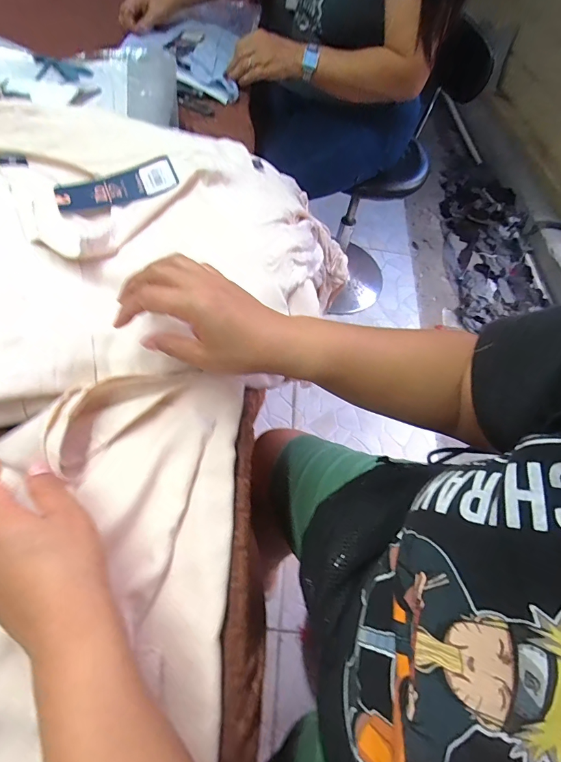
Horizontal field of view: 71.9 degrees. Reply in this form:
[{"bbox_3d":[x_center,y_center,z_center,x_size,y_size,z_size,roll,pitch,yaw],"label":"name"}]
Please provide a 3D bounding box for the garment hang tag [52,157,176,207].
[{"bbox_3d":[-0.167,-0.200,0.395,0.118,0.013,0.040,-18,64,-17],"label":"garment hang tag"}]

